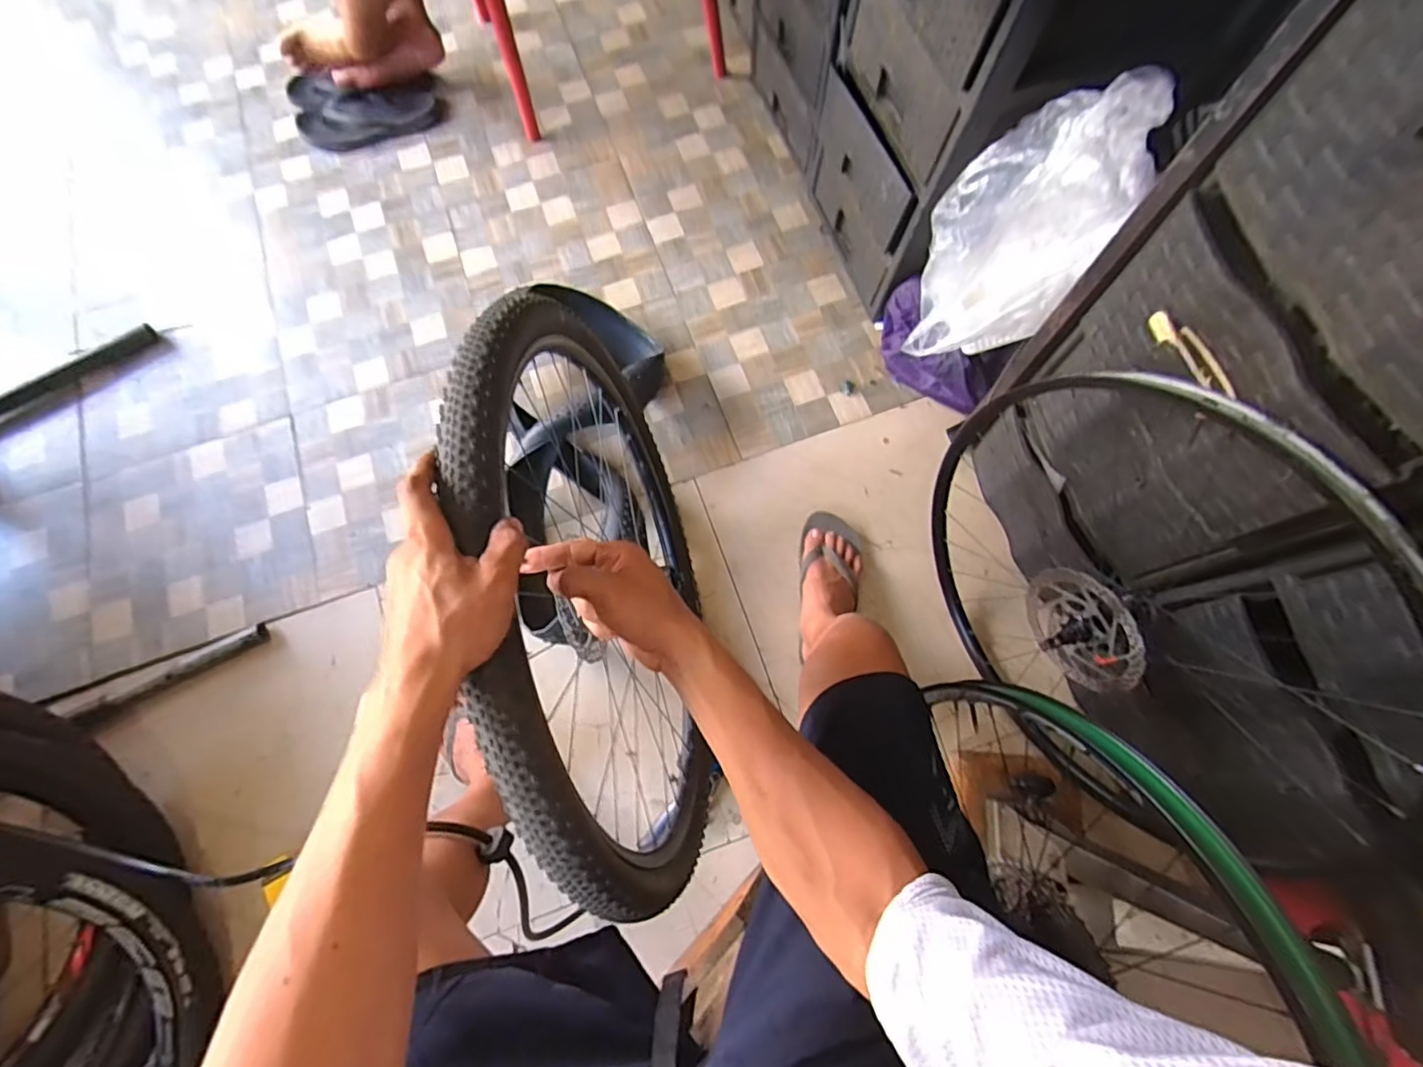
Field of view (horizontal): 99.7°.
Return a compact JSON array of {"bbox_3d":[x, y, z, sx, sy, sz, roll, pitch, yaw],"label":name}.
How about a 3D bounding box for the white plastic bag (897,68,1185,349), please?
[{"bbox_3d":[0.407,-0.418,0.808,0.188,0.343,0.196,15,74,6],"label":"white plastic bag"}]

